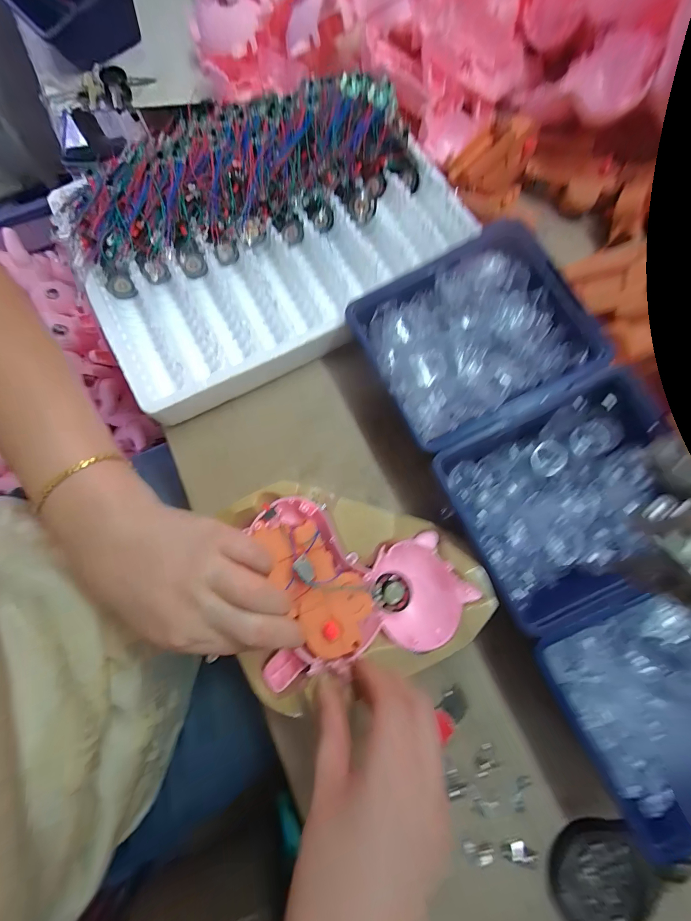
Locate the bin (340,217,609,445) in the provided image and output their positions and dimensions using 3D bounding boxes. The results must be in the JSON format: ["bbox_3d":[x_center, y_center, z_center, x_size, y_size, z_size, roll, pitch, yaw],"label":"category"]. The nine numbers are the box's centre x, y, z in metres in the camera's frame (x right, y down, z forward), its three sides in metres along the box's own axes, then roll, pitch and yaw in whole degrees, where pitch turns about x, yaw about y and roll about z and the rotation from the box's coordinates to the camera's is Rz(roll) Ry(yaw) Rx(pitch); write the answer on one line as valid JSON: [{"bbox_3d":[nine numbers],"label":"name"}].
[{"bbox_3d":[0.100,-0.097,0.285,0.159,0.065,0.144,-26,80,-6],"label":"bin"}]

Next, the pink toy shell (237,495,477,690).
[{"bbox_3d":[0.005,0.081,0.241,0.146,0.045,0.122,-15,79,-4],"label":"pink toy shell"}]

